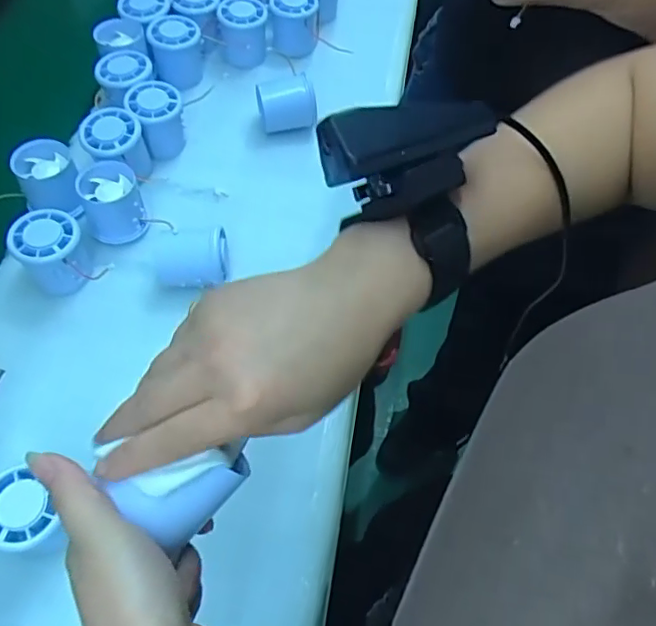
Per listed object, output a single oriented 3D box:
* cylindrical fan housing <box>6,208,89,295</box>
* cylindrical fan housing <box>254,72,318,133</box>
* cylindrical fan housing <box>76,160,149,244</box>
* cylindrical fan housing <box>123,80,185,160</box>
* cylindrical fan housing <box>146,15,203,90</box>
[{"bbox_3d":[-0.239,-0.052,0.494,0.053,0.054,0.053,2,61,-3],"label":"cylindrical fan housing"},{"bbox_3d":[-0.046,-0.223,0.605,0.058,0.055,0.046,-12,62,-11],"label":"cylindrical fan housing"},{"bbox_3d":[-0.202,-0.103,0.531,0.053,0.049,0.061,-16,63,-13],"label":"cylindrical fan housing"},{"bbox_3d":[-0.173,-0.195,0.579,0.051,0.055,0.053,2,61,-3],"label":"cylindrical fan housing"},{"bbox_3d":[-0.170,-0.289,0.641,0.056,0.068,0.057,-7,62,-9],"label":"cylindrical fan housing"}]

